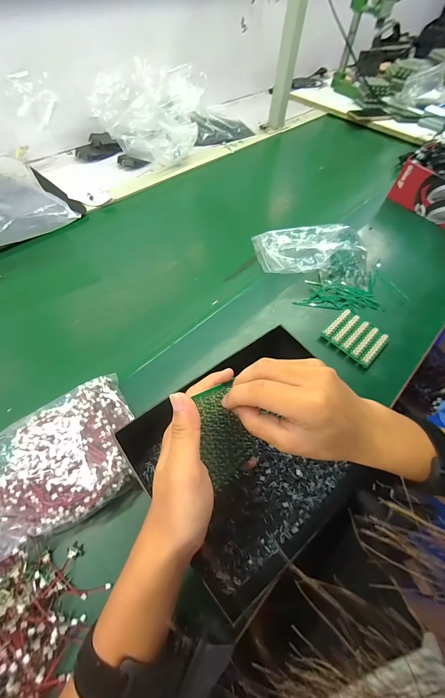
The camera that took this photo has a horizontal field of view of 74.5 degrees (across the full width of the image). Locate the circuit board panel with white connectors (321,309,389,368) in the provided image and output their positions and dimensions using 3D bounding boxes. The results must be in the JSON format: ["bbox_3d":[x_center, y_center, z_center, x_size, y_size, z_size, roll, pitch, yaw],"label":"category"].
[{"bbox_3d":[0.216,-0.019,0.479,0.087,0.014,0.075,40,62,20],"label":"circuit board panel with white connectors"}]

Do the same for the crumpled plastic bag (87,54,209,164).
[{"bbox_3d":[-0.189,-0.619,0.760,0.262,0.117,0.306,3,56,-2],"label":"crumpled plastic bag"}]

